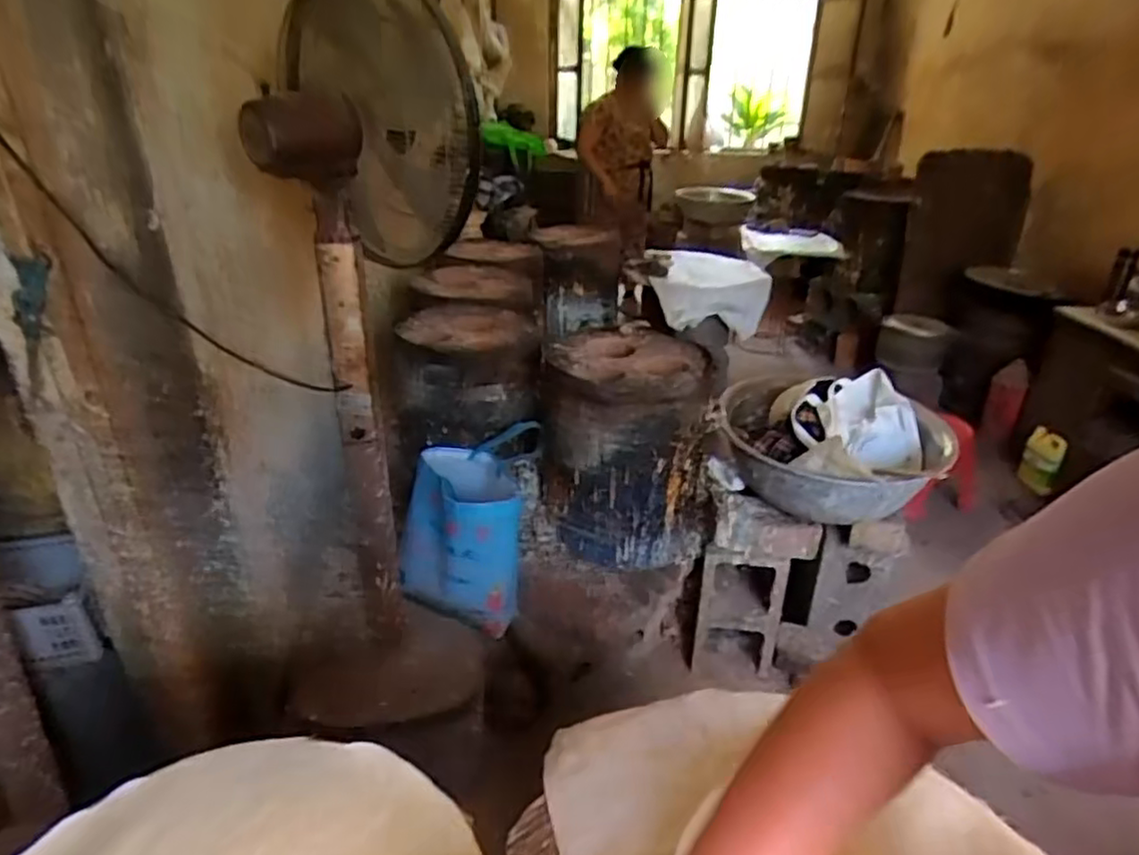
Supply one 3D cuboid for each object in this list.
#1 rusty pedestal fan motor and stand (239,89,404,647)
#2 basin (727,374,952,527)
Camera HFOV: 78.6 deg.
[{"bbox_3d":[-0.416,-0.014,1.269,0.168,1.055,0.125,-9,29,-21],"label":"rusty pedestal fan motor and stand"},{"bbox_3d":[0.635,0.056,1.723,0.525,0.206,0.525,2,27,-1],"label":"basin"}]

